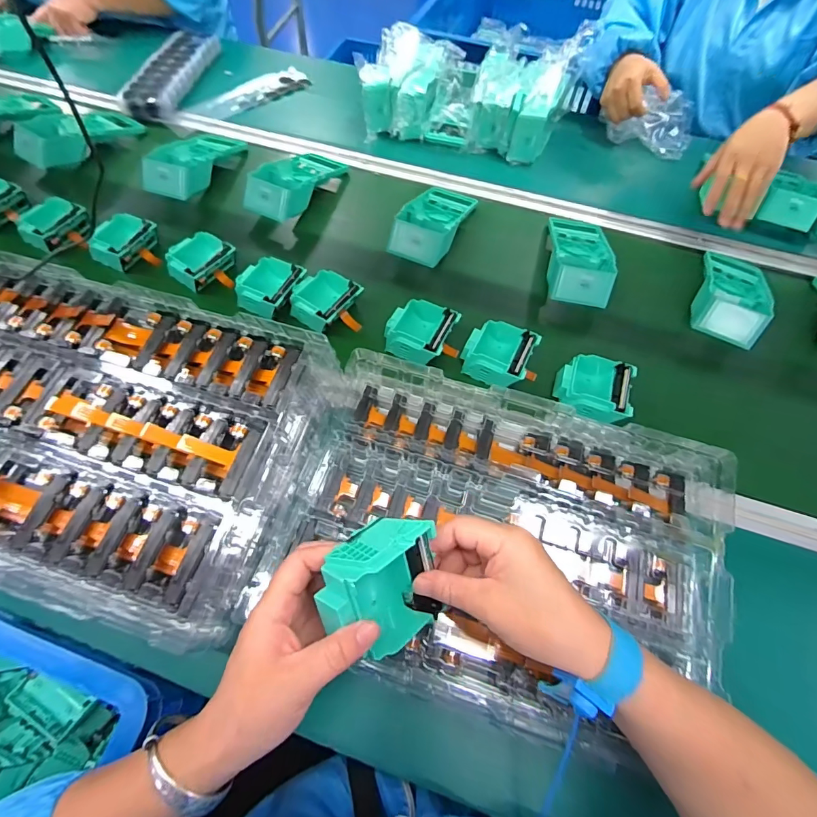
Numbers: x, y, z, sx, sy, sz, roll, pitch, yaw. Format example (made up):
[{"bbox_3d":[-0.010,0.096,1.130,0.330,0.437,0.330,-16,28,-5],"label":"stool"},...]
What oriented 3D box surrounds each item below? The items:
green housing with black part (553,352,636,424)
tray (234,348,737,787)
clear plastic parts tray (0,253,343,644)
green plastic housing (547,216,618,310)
[{"bbox_3d":[0.221,-0.026,0.502,0.083,0.036,0.091,19,62,8],"label":"green housing with black part"},{"bbox_3d":[0.087,0.102,0.386,0.386,0.036,0.259,16,62,7],"label":"tray"},{"bbox_3d":[-0.294,0.015,0.382,0.411,0.058,0.275,15,62,6],"label":"clear plastic parts tray"},{"bbox_3d":[0.251,-0.229,0.617,0.089,0.055,0.187,12,62,5],"label":"green plastic housing"}]

